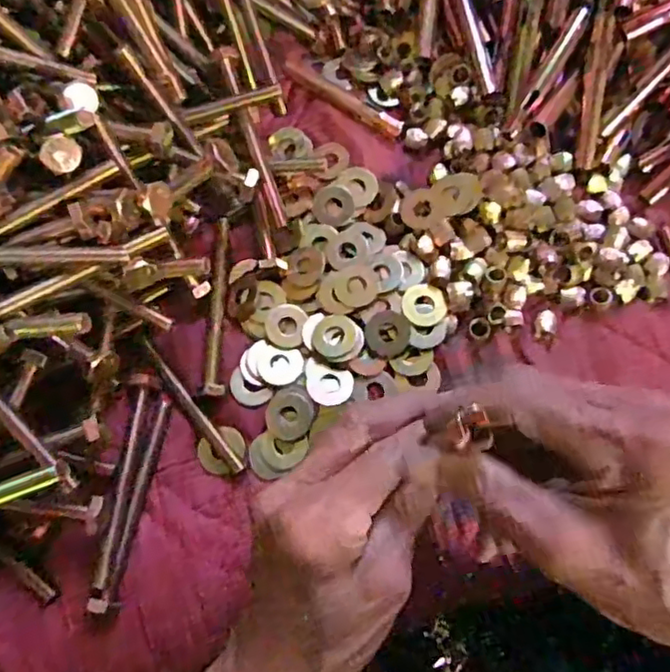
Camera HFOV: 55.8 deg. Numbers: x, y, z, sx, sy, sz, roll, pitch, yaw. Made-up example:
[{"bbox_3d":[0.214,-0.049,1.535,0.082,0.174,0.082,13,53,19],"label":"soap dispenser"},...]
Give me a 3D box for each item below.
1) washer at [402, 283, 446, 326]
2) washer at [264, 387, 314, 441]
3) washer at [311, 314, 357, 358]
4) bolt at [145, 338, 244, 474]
[{"bbox_3d":[0.049,-0.017,0.345,0.023,0.004,0.024,0,74,-1],"label":"washer"},{"bbox_3d":[-0.024,0.041,0.334,0.025,0.004,0.027,3,74,0],"label":"washer"},{"bbox_3d":[-0.001,0.000,0.341,0.023,0.004,0.022,0,74,-1],"label":"washer"},{"bbox_3d":[-0.076,0.037,0.337,0.007,0.006,0.087,-36,78,-10],"label":"bolt"}]

